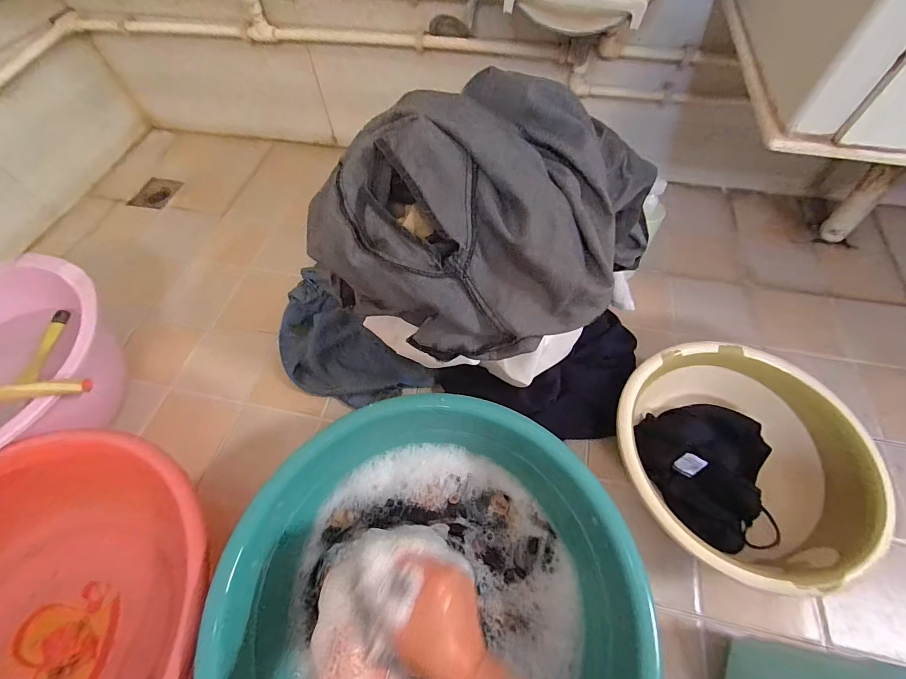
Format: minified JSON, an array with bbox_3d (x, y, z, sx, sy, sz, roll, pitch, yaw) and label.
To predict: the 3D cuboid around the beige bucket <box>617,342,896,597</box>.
[{"bbox_3d":[0.385,0.170,0.564,0.316,0.129,0.300,28,64,18],"label":"beige bucket"}]

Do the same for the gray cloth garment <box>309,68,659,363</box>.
[{"bbox_3d":[0.041,-0.145,0.458,0.331,0.178,0.303,-1,60,1],"label":"gray cloth garment"}]

